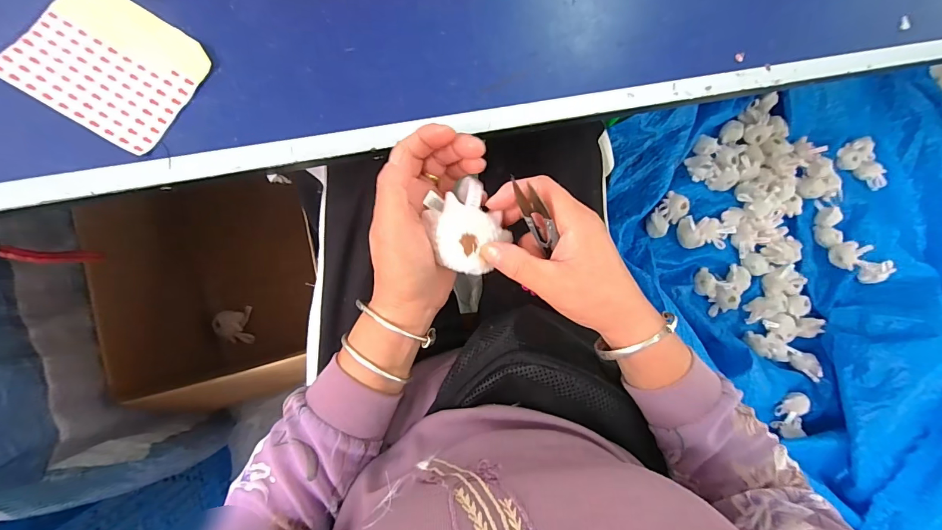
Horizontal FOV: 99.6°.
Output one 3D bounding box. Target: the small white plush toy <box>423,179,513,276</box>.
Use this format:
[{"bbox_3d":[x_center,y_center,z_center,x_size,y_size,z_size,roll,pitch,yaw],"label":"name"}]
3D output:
[{"bbox_3d":[-0.002,-0.027,0.297,0.056,0.022,0.067,-28,89,-9],"label":"small white plush toy"}]

